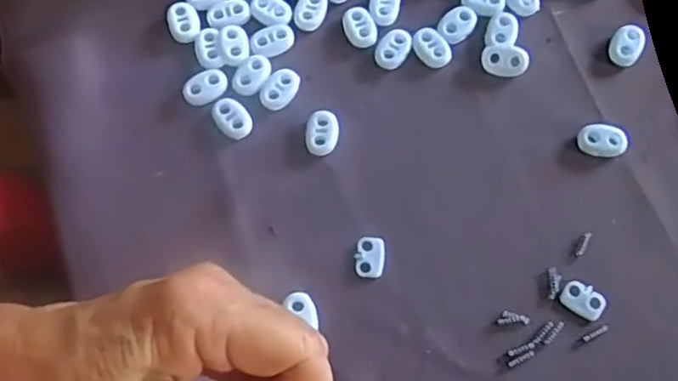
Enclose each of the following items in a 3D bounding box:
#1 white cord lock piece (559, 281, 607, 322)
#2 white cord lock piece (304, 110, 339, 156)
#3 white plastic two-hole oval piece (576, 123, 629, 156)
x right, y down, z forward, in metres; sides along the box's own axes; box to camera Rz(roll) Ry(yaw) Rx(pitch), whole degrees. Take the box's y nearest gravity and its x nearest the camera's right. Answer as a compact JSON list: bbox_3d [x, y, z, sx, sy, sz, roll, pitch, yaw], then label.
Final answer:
[{"bbox_3d":[0.109,0.049,0.302,0.019,0.004,0.013,35,77,12],"label":"white cord lock piece"},{"bbox_3d":[-0.008,-0.027,0.329,0.015,0.007,0.021,5,73,3],"label":"white cord lock piece"},{"bbox_3d":[0.126,-0.024,0.325,0.022,0.008,0.014,13,73,6],"label":"white plastic two-hole oval piece"}]

